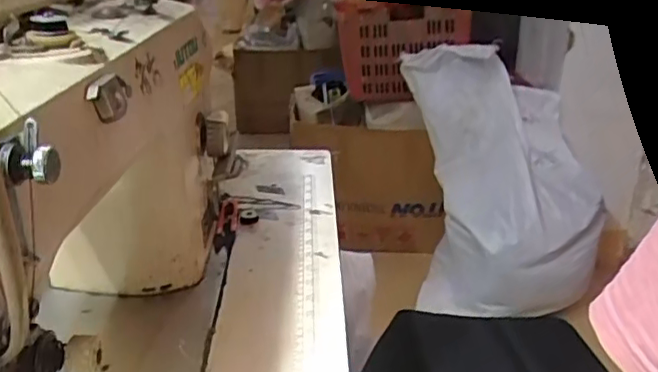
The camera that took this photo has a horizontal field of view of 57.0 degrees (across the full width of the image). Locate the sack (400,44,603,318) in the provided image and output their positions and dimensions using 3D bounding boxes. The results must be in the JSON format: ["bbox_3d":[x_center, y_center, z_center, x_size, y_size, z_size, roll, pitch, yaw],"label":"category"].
[{"bbox_3d":[0.446,0.003,1.573,0.398,0.622,0.391,-9,25,-18],"label":"sack"}]

